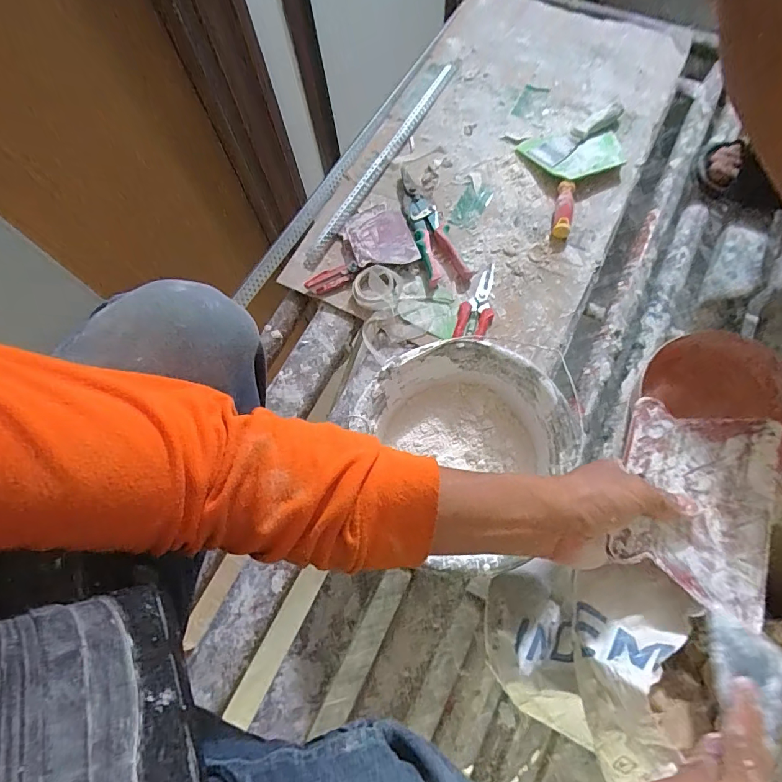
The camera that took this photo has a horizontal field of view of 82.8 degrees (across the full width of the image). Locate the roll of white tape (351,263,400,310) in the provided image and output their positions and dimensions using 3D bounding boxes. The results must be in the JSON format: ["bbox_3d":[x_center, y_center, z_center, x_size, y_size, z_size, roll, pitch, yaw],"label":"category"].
[{"bbox_3d":[-0.023,-0.160,0.700,0.074,0.026,0.067,-18,72,-3],"label":"roll of white tape"}]

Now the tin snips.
[{"bbox_3d":[0.067,-0.269,0.736,0.067,0.027,0.235,-16,72,-3],"label":"tin snips"}]

